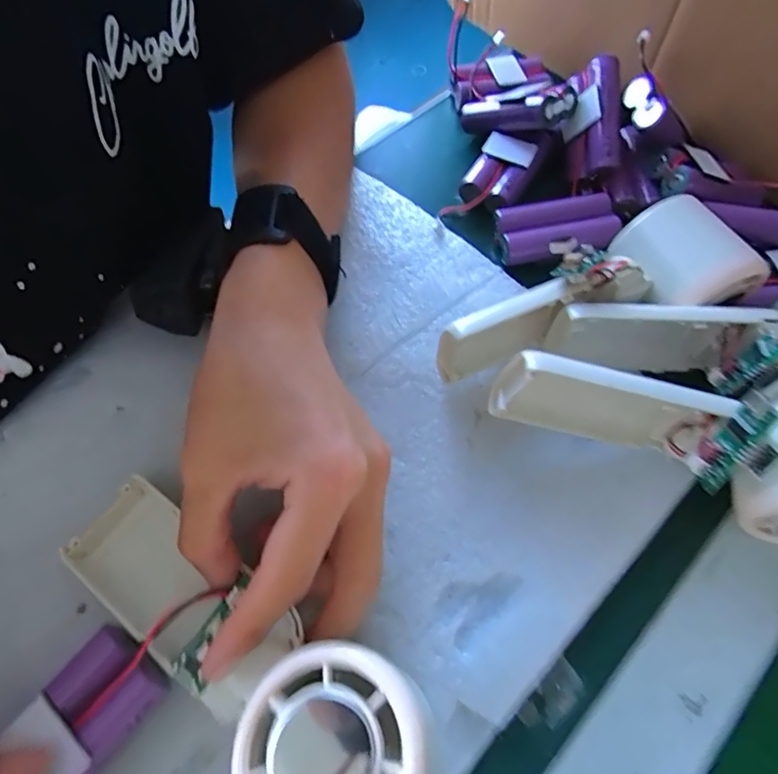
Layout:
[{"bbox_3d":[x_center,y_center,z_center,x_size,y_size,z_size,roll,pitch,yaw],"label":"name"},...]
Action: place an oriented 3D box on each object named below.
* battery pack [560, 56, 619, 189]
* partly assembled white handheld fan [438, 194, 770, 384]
[{"bbox_3d":[0.123,-0.162,0.310,0.017,0.034,0.065,-3,92,-35],"label":"battery pack"},{"bbox_3d":[0.100,-0.037,0.250,0.153,0.052,0.058,-27,67,-13],"label":"partly assembled white handheld fan"}]

